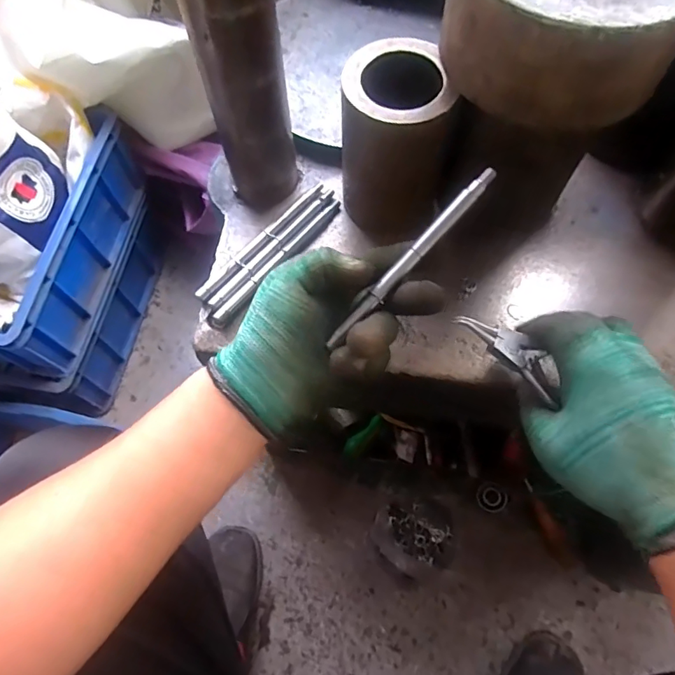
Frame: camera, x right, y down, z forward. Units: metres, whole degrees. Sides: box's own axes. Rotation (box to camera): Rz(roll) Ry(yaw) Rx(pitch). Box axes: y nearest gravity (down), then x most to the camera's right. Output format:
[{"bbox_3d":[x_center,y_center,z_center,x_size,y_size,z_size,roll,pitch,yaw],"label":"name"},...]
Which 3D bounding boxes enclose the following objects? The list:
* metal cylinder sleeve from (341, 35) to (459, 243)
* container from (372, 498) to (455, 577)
[{"bbox_3d":[0.047,-0.156,0.416,0.085,0.140,0.103,5,67,3],"label":"metal cylinder sleeve"},{"bbox_3d":[0.115,0.300,0.746,0.124,0.061,0.115,1,66,1],"label":"container"}]

